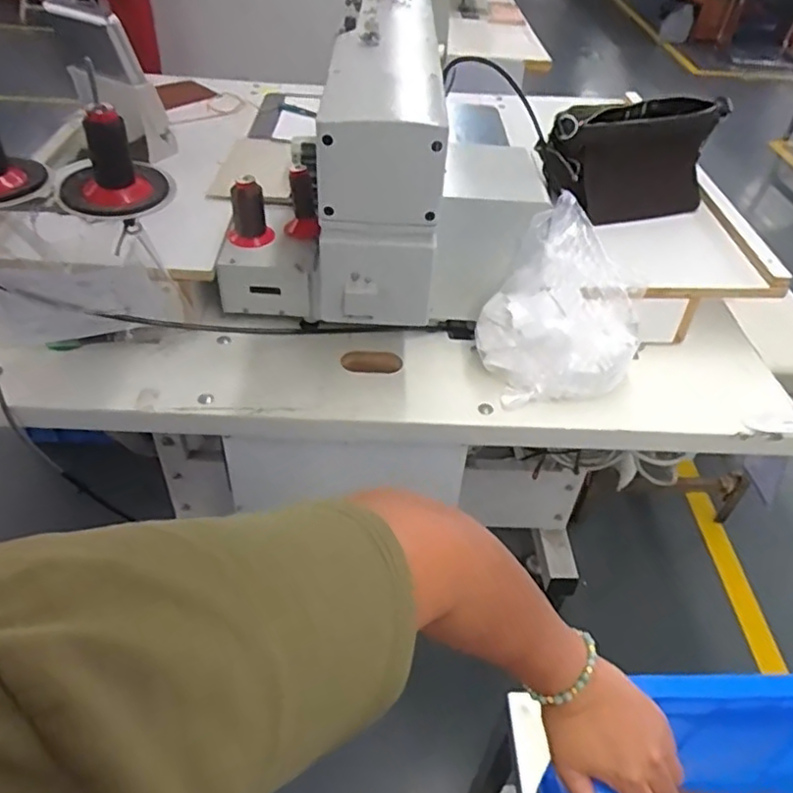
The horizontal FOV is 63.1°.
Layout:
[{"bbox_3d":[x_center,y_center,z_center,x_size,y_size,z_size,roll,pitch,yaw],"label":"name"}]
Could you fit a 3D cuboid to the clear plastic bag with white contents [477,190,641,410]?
[{"bbox_3d":[0.234,-0.119,0.899,0.210,0.203,0.194,20,45,16],"label":"clear plastic bag with white contents"}]

